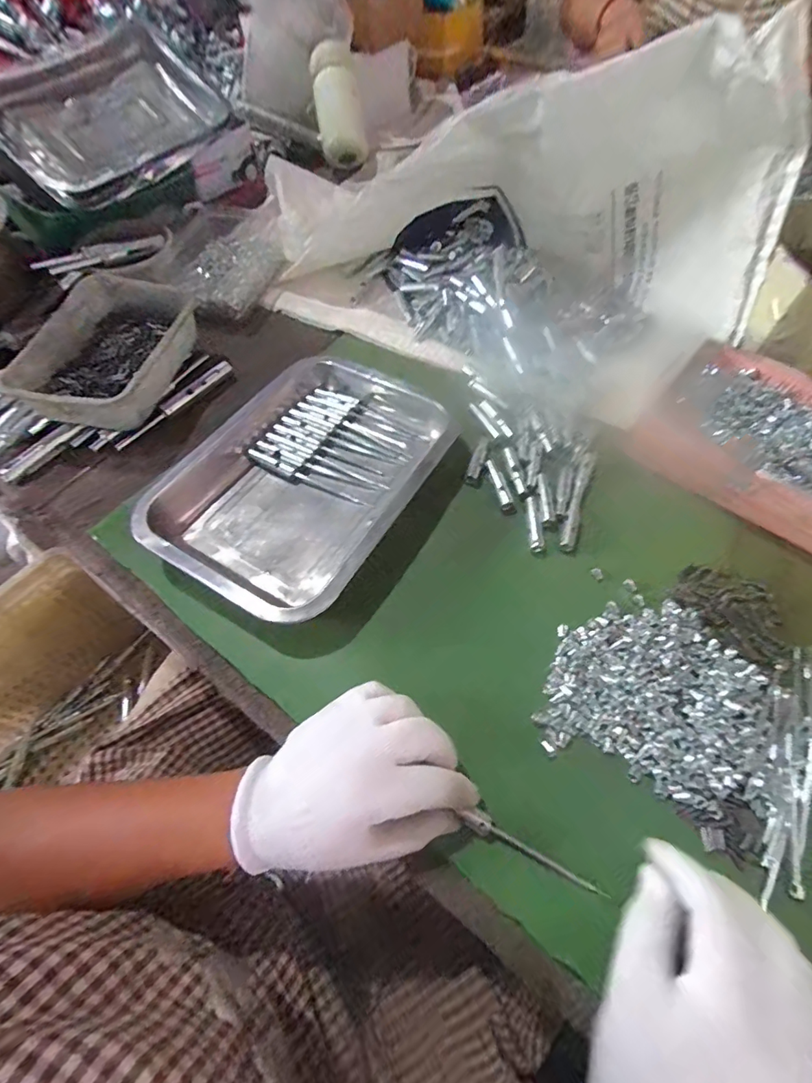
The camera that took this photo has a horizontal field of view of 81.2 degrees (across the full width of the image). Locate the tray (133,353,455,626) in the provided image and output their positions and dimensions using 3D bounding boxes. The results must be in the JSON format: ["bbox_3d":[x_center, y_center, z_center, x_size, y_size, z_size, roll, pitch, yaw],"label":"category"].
[{"bbox_3d":[-0.083,-0.062,0.415,0.190,0.038,0.261,28,64,17],"label":"tray"}]

